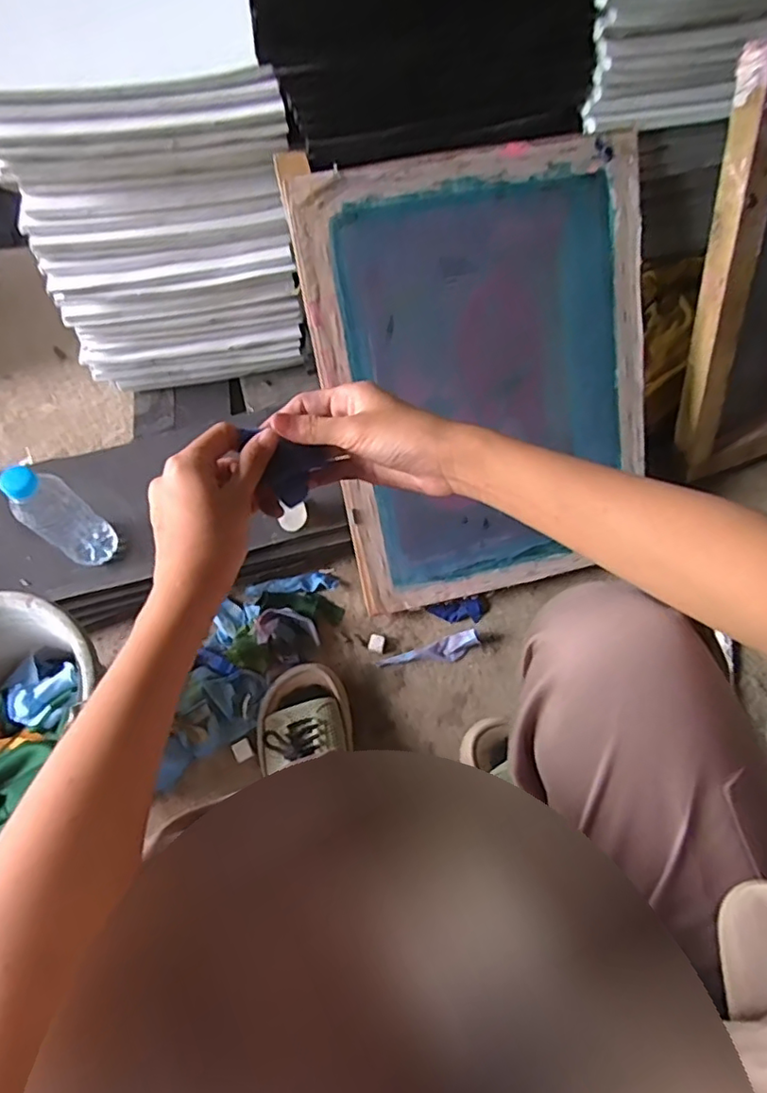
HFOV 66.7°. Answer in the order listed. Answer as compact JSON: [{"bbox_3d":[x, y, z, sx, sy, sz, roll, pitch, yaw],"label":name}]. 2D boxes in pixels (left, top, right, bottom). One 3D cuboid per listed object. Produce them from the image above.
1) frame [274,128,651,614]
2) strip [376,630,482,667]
[{"bbox_3d":[0.119,-0.173,0.639,0.366,0.034,0.464,-11,109,-7],"label":"frame"},{"bbox_3d":[0.056,0.130,0.701,0.121,0.026,0.027,-16,66,-7],"label":"strip"}]

